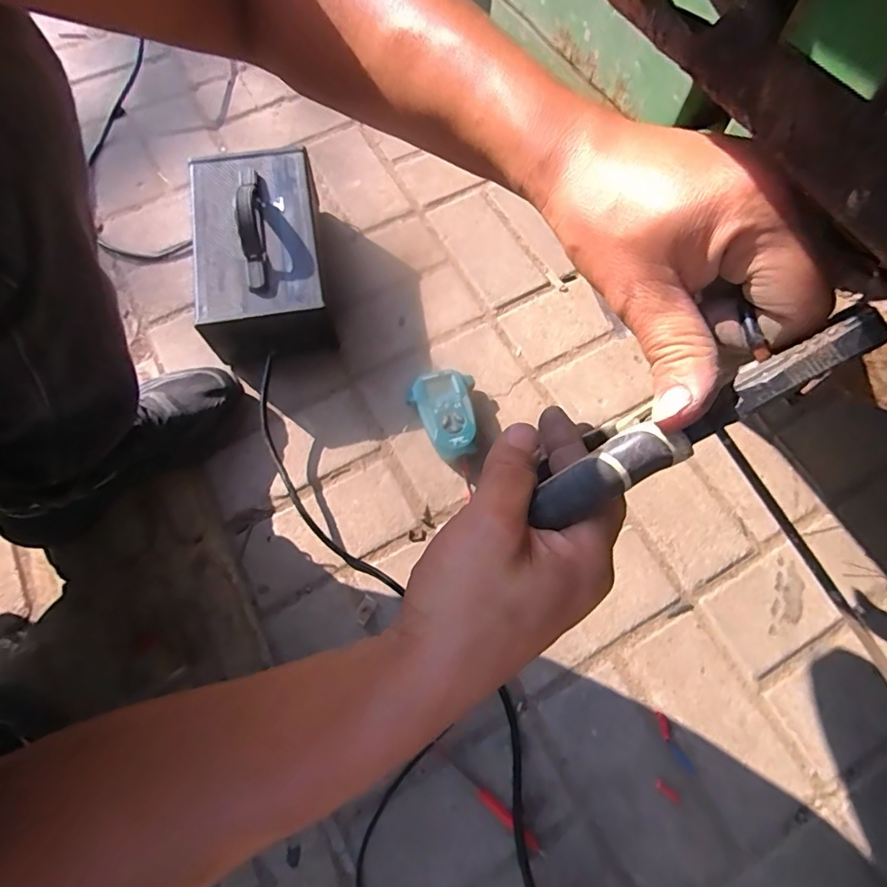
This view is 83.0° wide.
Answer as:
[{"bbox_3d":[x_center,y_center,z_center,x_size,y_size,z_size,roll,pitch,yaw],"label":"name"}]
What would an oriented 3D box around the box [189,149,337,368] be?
[{"bbox_3d":[-0.218,-0.225,0.609,0.143,0.119,0.245,-10,69,-5],"label":"box"}]

